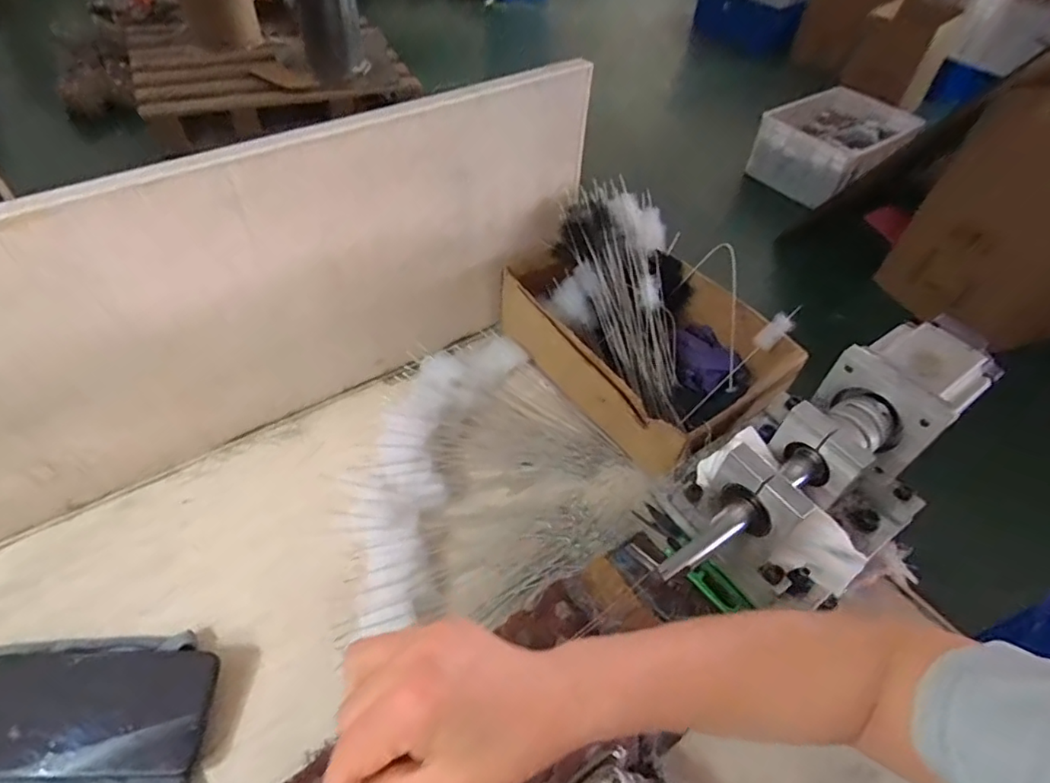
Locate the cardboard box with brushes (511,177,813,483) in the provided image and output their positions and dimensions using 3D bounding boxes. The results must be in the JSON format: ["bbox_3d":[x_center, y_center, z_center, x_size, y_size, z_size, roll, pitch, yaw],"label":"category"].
[{"bbox_3d":[0.129,-0.072,0.608,0.199,0.131,0.289,-26,56,-26],"label":"cardboard box with brushes"}]

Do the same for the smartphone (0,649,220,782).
[{"bbox_3d":[-0.308,0.227,0.404,0.157,0.011,0.078,1,60,-5],"label":"smartphone"}]

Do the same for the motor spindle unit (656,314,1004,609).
[{"bbox_3d":[0.222,0.068,0.444,0.326,0.137,0.136,-29,58,-28],"label":"motor spindle unit"}]

